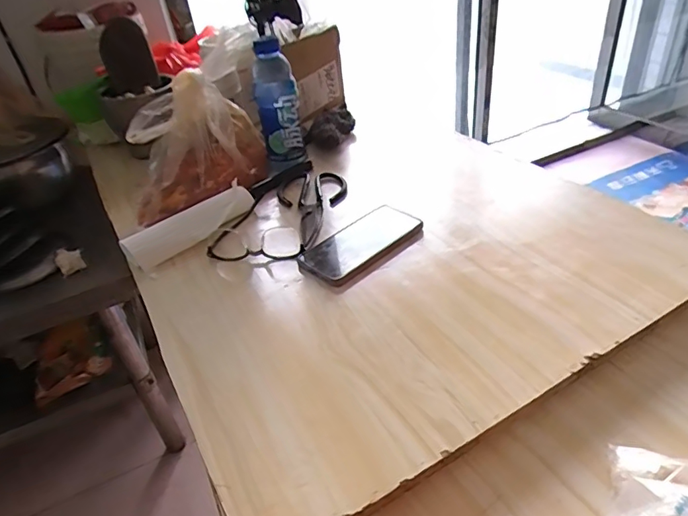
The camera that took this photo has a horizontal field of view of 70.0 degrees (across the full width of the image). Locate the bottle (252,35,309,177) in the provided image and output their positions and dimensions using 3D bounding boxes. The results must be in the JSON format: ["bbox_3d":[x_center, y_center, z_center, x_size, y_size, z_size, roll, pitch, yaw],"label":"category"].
[{"bbox_3d":[-0.103,-0.239,0.780,0.069,0.189,0.070,-11,37,-3],"label":"bottle"}]

